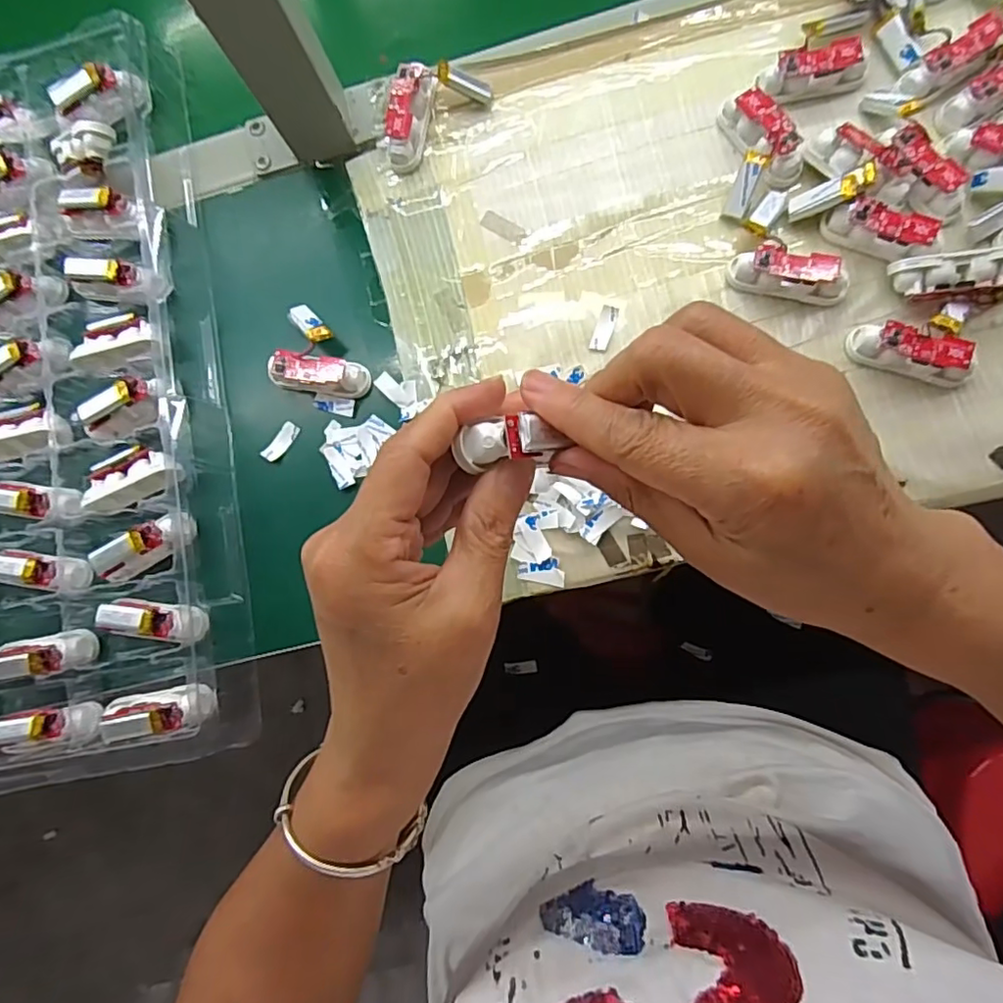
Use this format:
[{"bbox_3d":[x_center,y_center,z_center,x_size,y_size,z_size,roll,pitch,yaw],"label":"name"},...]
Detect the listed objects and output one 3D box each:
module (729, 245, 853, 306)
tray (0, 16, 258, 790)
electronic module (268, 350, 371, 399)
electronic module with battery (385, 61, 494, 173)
[{"bbox_3d":[0.160,-0.125,0.325,0.063,0.021,0.019,15,84,9],"label":"module"},{"bbox_3d":[-0.401,-0.047,0.378,0.450,0.037,0.453,-10,81,6],"label":"tray"},{"bbox_3d":[-0.110,-0.077,0.355,0.059,0.021,0.020,11,83,9],"label":"electronic module"},{"bbox_3d":[-0.047,-0.242,0.362,0.072,0.022,0.039,-40,79,0],"label":"electronic module with battery"}]

